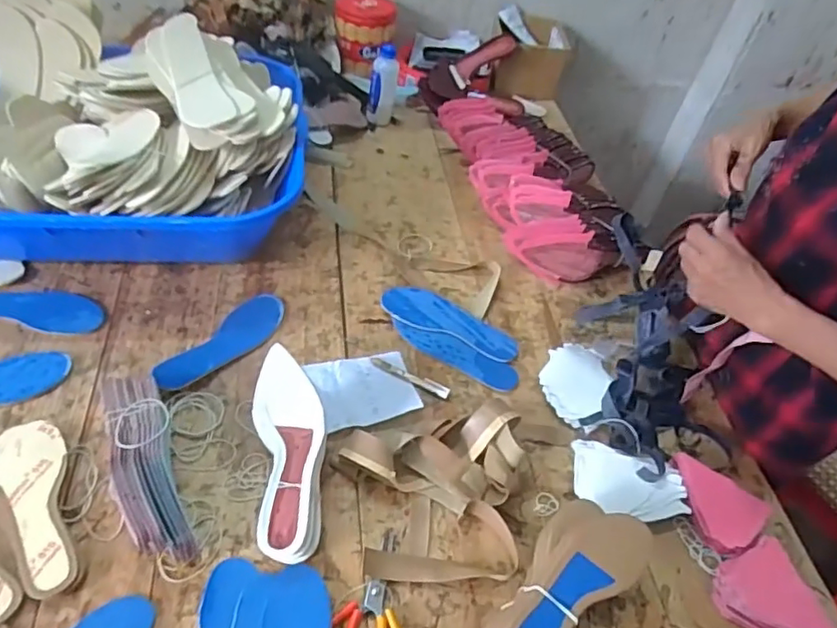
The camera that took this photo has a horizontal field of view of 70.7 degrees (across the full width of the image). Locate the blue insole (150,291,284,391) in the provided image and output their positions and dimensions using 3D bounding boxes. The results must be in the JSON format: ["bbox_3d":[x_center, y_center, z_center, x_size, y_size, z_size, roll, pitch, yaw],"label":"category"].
[{"bbox_3d":[-0.293,0.039,0.903,0.076,0.024,0.230,29,50,15],"label":"blue insole"}]

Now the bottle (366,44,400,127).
[{"bbox_3d":[-0.081,-0.522,1.338,0.065,0.157,0.067,20,48,8],"label":"bottle"}]

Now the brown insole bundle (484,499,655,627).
[{"bbox_3d":[0.155,0.308,0.676,0.240,0.103,0.108,-26,58,-29],"label":"brown insole bundle"}]

